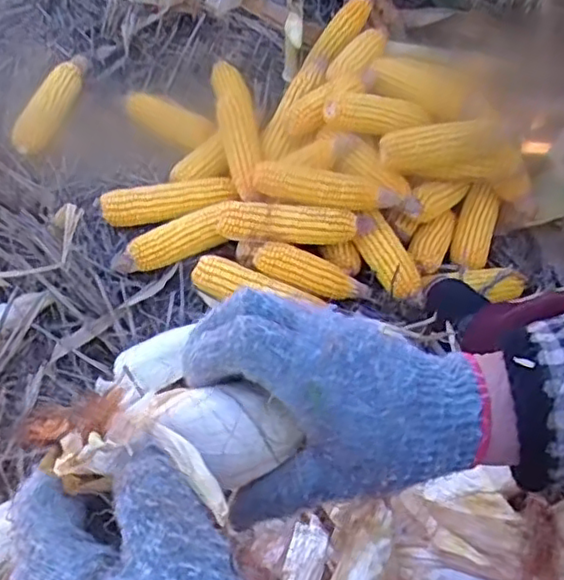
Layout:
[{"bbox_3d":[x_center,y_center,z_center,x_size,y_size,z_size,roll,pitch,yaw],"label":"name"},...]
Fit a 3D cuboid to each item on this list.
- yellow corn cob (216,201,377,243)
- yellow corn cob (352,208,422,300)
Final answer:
[{"bbox_3d":[0.019,-0.095,0.941,0.225,0.052,0.054,1,54,4],"label":"yellow corn cob"},{"bbox_3d":[0.156,-0.042,0.939,0.067,0.049,0.133,-25,56,-15],"label":"yellow corn cob"}]

